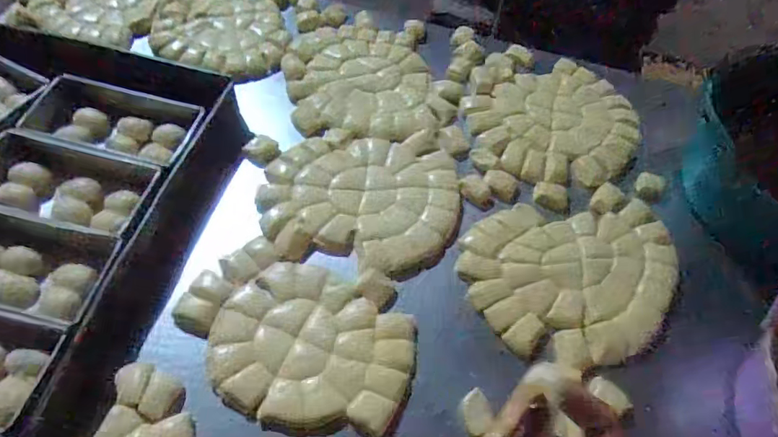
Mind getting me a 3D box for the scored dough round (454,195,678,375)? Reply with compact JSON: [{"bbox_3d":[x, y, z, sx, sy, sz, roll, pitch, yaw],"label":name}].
[{"bbox_3d":[0.224,0.058,0.615,0.258,0.017,0.207,-27,64,-20],"label":"scored dough round"}]

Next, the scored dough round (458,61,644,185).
[{"bbox_3d":[0.228,-0.129,0.727,0.244,0.021,0.200,-25,63,-19],"label":"scored dough round"}]

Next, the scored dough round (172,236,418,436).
[{"bbox_3d":[-0.096,0.122,0.543,0.246,0.016,0.176,14,58,4],"label":"scored dough round"}]

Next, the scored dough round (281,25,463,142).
[{"bbox_3d":[-0.028,-0.199,0.753,0.230,0.019,0.221,2,58,-3],"label":"scored dough round"}]

